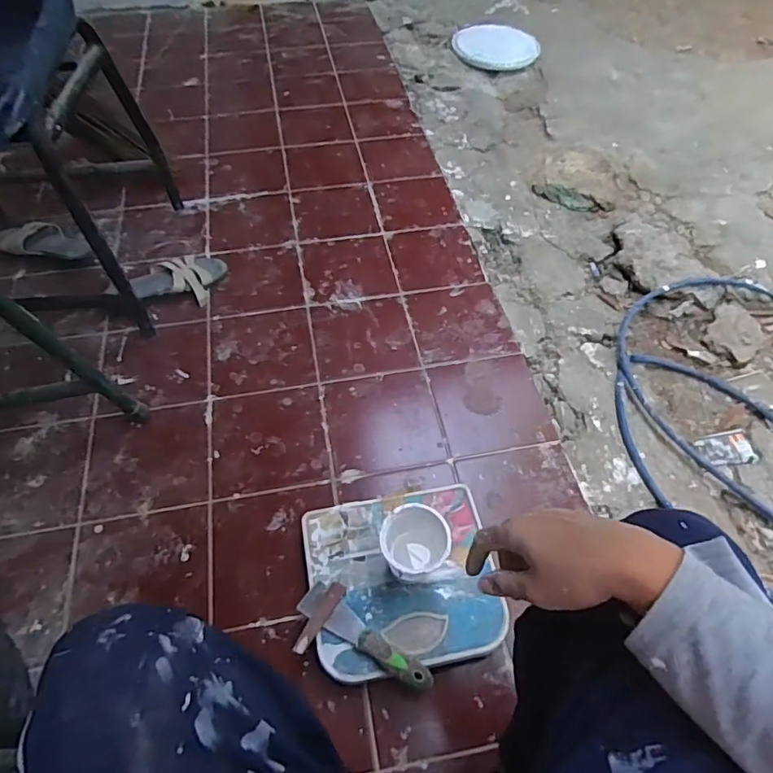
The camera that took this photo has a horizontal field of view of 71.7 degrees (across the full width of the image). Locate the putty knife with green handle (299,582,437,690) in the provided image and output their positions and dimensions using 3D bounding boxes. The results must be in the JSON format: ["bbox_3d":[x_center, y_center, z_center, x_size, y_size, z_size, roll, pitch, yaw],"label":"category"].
[{"bbox_3d":[-0.031,0.336,0.705,0.195,0.018,0.043,32,61,20],"label":"putty knife with green handle"}]

